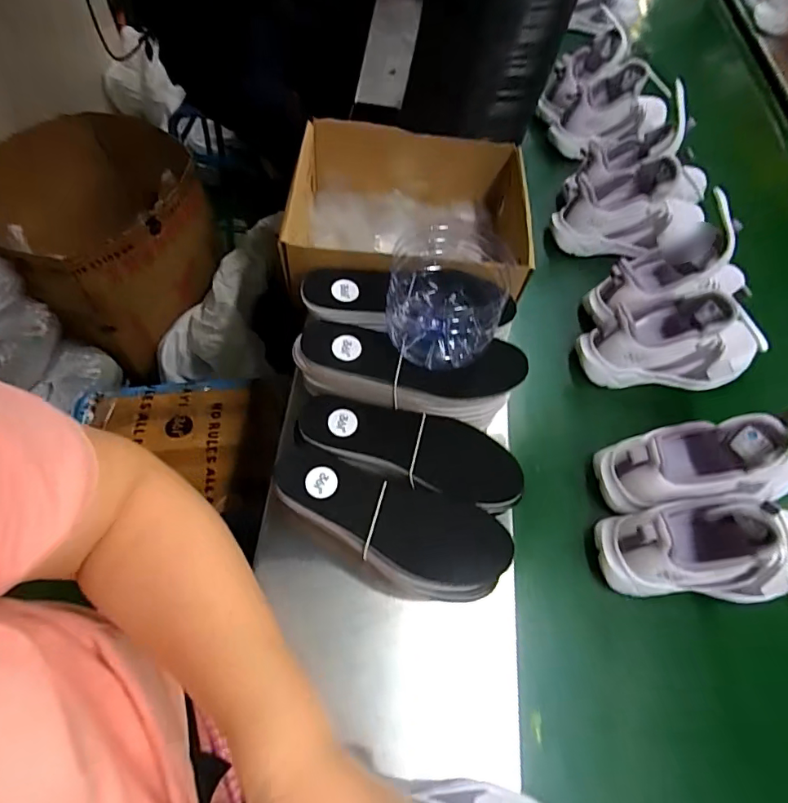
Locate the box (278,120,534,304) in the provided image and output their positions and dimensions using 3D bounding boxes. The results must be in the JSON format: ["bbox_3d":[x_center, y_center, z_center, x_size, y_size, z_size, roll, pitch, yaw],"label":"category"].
[{"bbox_3d":[0.016,-0.213,0.588,0.265,0.100,0.244,7,59,0],"label":"box"}]

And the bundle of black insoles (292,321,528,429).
[{"bbox_3d":[0.013,-0.028,0.472,0.213,0.052,0.064,9,59,1],"label":"bundle of black insoles"}]

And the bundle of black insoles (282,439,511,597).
[{"bbox_3d":[-0.009,0.111,0.433,0.207,0.058,0.082,18,59,6],"label":"bundle of black insoles"}]

